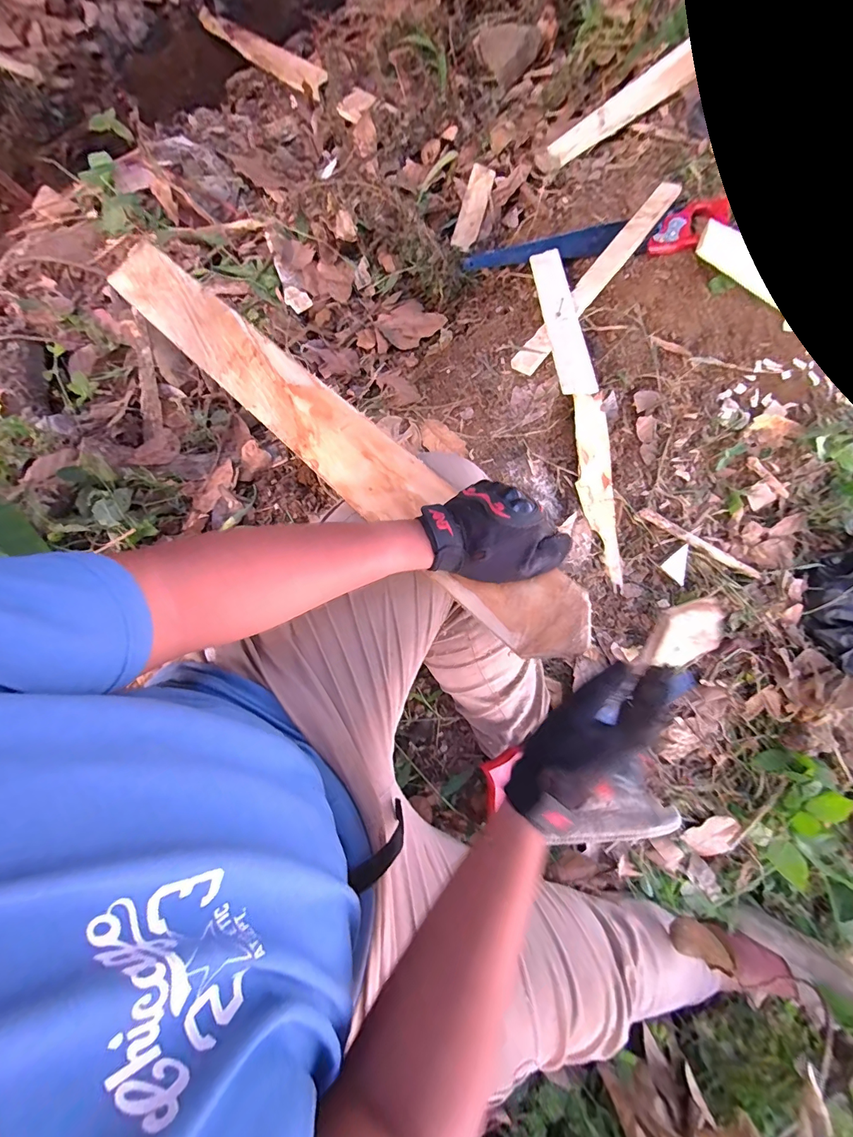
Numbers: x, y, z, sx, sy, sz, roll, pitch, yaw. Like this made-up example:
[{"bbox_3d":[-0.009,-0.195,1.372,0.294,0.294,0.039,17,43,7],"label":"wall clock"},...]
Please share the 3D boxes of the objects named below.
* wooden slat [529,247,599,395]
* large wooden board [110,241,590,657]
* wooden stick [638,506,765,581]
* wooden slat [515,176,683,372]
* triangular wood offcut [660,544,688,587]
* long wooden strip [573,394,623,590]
[{"bbox_3d":[0.220,-0.421,0.695,0.050,0.017,0.335,-14,61,23],"label":"wooden slat"},{"bbox_3d":[-0.164,-0.209,0.523,0.099,0.016,0.789,-43,69,-9],"label":"large wooden board"},{"bbox_3d":[0.475,-0.045,0.729,0.246,0.017,0.025,25,78,-11],"label":"wooden stick"},{"bbox_3d":[0.315,-0.533,0.751,0.043,0.018,0.516,38,80,6],"label":"wooden slat"},{"bbox_3d":[0.426,-0.007,0.723,0.041,0.004,0.067,5,99,-3],"label":"triangular wood offcut"},{"bbox_3d":[0.283,-0.126,0.699,0.057,0.012,0.318,-4,87,-4],"label":"long wooden strip"}]

